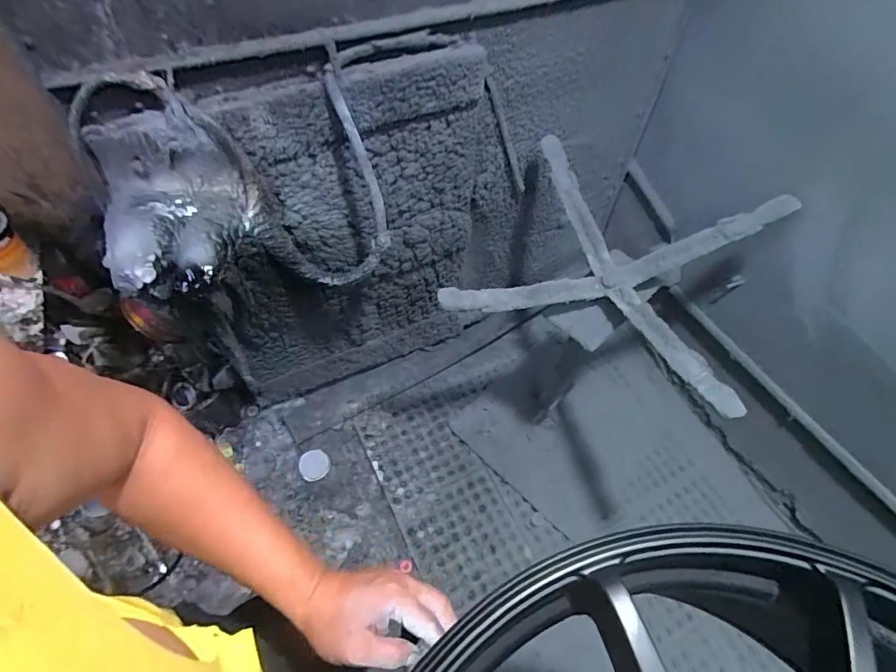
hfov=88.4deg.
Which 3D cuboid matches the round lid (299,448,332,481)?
[{"bbox_3d":[-0.414,0.401,1.427,0.090,0.022,0.094,1,56,-1],"label":"round lid"}]

